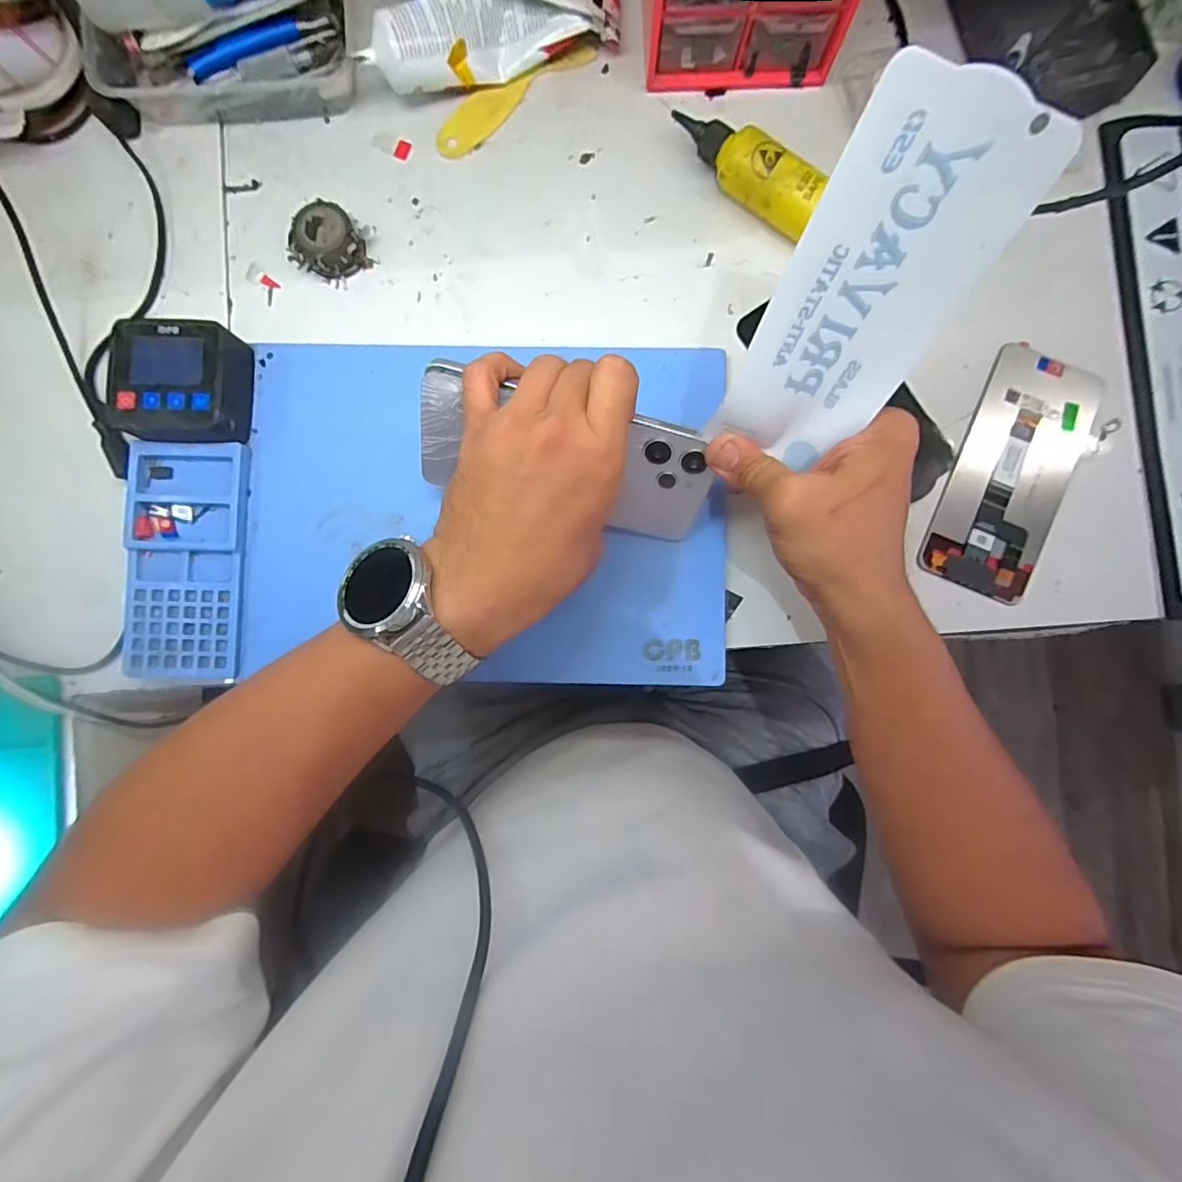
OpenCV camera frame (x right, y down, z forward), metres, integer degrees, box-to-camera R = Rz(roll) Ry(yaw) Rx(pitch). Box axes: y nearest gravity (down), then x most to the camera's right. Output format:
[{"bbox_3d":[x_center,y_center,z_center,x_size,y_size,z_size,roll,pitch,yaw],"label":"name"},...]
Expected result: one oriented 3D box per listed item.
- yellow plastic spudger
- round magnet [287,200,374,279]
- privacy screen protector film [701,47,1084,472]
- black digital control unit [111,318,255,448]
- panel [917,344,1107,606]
[{"bbox_3d":[-0.055,-0.344,0.374,0.124,0.004,0.030,-38,87,-1],"label":"yellow plastic spudger"},{"bbox_3d":[-0.175,-0.229,0.360,0.044,0.024,0.038,-37,87,-1],"label":"round magnet"},{"bbox_3d":[0.116,-0.121,0.233,0.073,0.146,0.009,20,44,-3],"label":"privacy screen protector film"},{"bbox_3d":[-0.257,-0.128,0.344,0.068,0.035,0.070,0,87,1],"label":"black digital control unit"},{"bbox_3d":[0.276,-0.079,0.354,0.073,0.005,0.168,23,87,2],"label":"panel"}]

